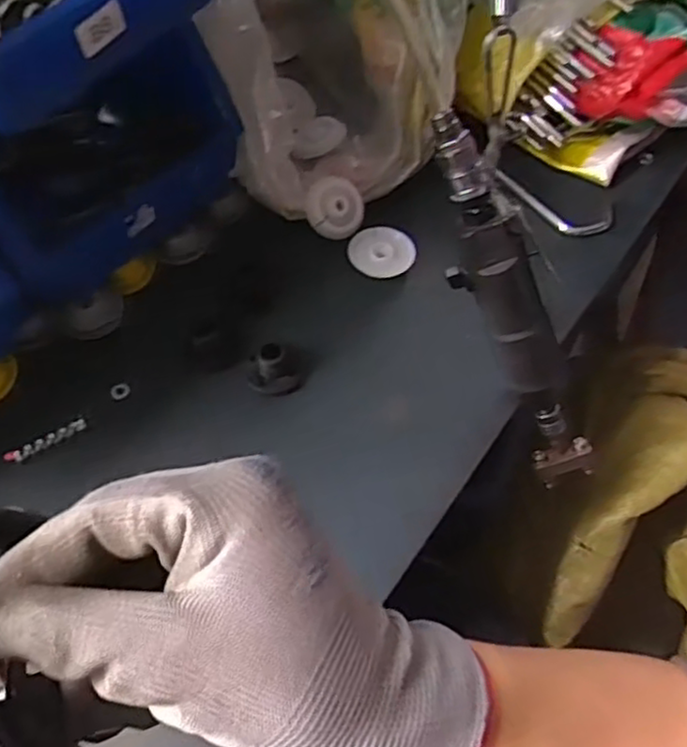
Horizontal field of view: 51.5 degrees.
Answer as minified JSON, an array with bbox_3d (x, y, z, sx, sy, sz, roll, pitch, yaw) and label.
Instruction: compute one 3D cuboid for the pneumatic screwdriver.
[{"bbox_3d":[0.112,-0.027,0.462,0.036,0.292,0.031,11,50,45],"label":"pneumatic screwdriver"}]

